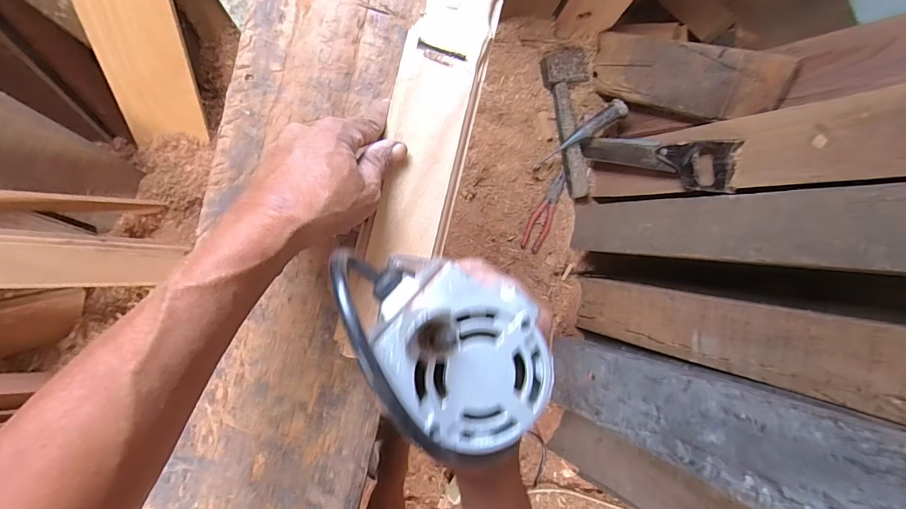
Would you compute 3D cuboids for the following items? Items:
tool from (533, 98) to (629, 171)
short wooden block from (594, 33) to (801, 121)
[{"bbox_3d":[0.282,-0.265,0.958,0.237,0.032,0.041,-34,98,13],"label":"tool"},{"bbox_3d":[0.451,-0.355,0.847,0.038,0.382,0.128,-7,120,-35],"label":"short wooden block"}]

